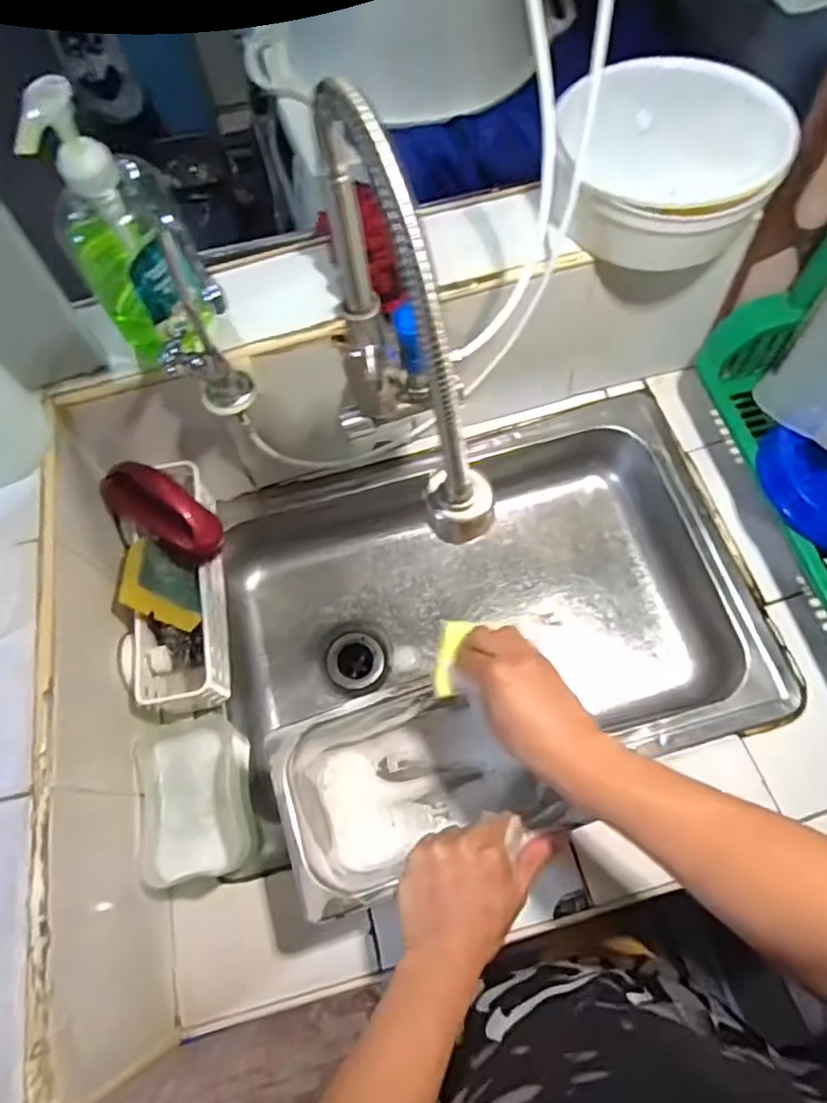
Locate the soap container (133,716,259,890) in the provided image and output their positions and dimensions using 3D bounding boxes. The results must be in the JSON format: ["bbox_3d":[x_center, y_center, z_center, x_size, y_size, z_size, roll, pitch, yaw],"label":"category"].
[{"bbox_3d":[-0.204,0.234,0.609,0.089,0.068,0.140,-11,67,-2],"label":"soap container"}]

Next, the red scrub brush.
[{"bbox_3d":[-0.250,-0.039,0.624,0.135,0.054,0.052,31,71,15],"label":"red scrub brush"}]

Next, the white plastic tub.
[{"bbox_3d":[0.238,-0.352,0.605,0.183,0.104,0.166,-1,67,2],"label":"white plastic tub"}]

